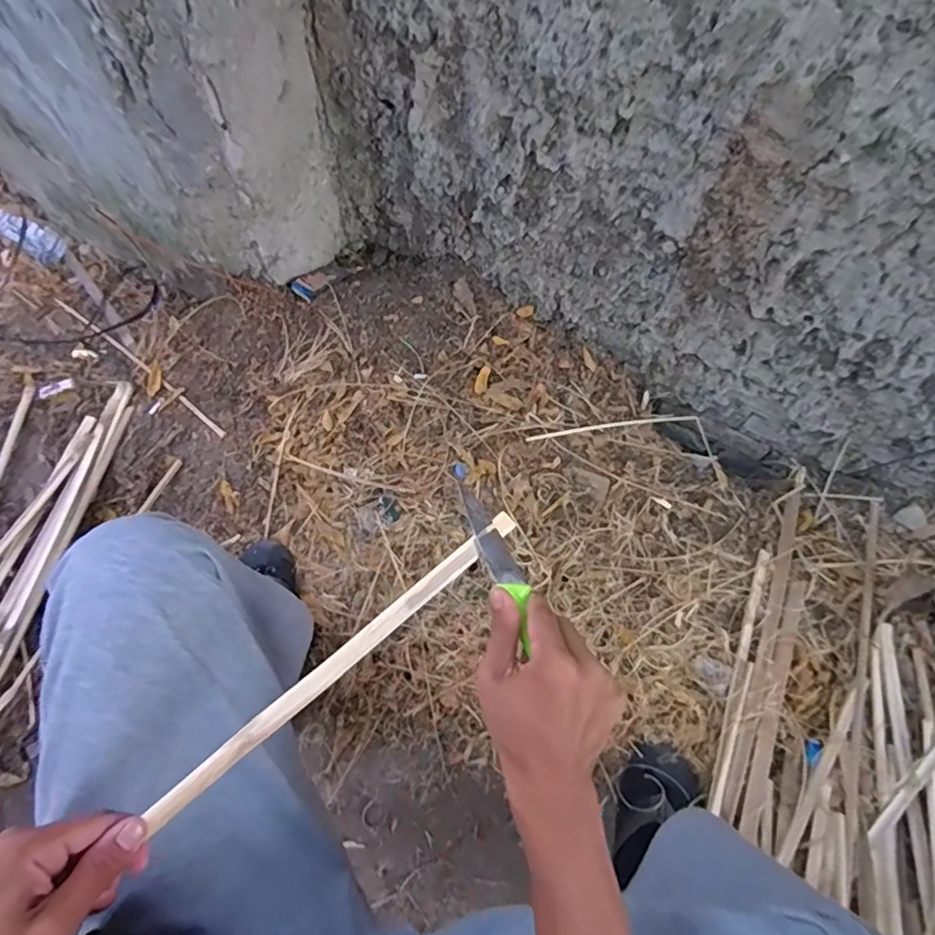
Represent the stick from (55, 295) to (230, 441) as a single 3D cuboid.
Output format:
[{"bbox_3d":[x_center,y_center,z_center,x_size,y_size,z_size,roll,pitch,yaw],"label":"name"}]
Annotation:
[{"bbox_3d":[-0.607,-0.196,1.048,0.495,0.008,0.014,36,64,17],"label":"stick"}]

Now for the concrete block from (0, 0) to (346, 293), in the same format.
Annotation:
[{"bbox_3d":[-0.580,-0.651,0.951,0.670,0.550,0.320,33,63,15],"label":"concrete block"}]

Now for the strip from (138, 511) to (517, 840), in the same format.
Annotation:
[{"bbox_3d":[-0.081,0.127,0.391,0.294,0.009,0.014,-38,68,-16],"label":"strip"}]

